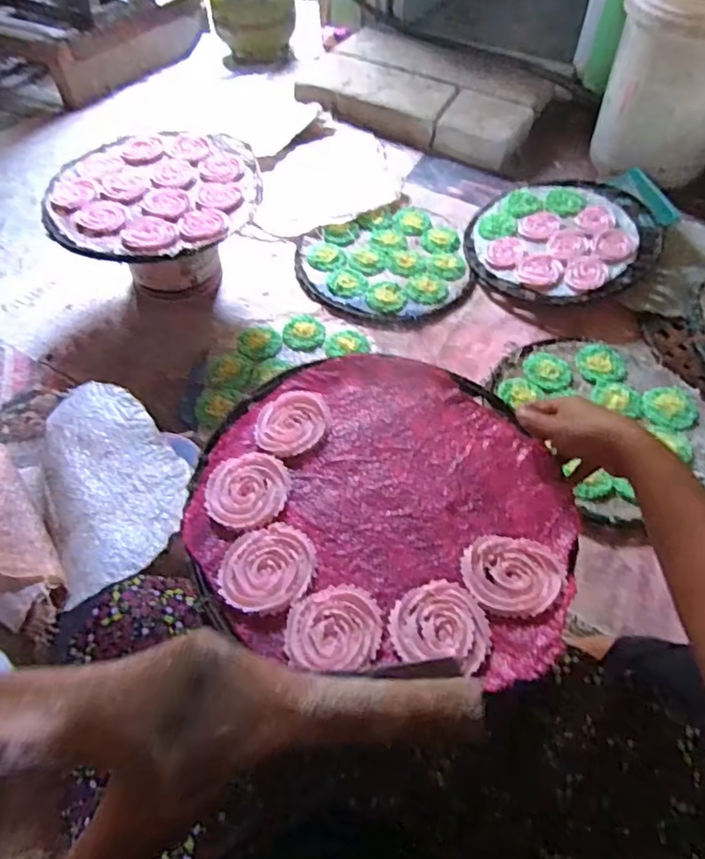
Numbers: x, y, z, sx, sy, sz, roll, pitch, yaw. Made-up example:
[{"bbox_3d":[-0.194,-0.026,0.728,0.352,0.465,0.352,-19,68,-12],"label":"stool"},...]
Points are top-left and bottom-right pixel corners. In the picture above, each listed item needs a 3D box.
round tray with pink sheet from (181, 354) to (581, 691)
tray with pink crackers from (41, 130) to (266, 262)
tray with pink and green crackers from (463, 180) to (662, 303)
[{"bbox_3d":[0.029,0.058,0.544,0.351,0.027,0.335,3,55,5],"label":"round tray with pink sheet"},{"bbox_3d":[-0.336,-0.411,0.945,0.350,0.027,0.347,-24,57,-16],"label":"tray with pink crackers"},{"bbox_3d":[0.422,-0.398,1.121,0.356,0.054,0.369,14,56,10],"label":"tray with pink and green crackers"}]

